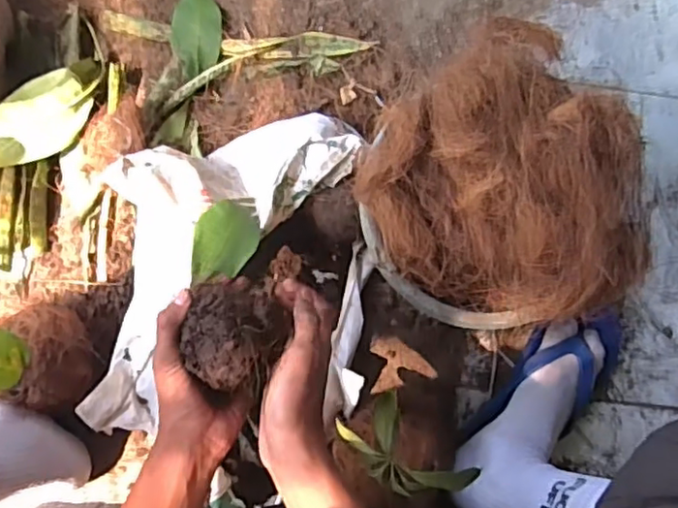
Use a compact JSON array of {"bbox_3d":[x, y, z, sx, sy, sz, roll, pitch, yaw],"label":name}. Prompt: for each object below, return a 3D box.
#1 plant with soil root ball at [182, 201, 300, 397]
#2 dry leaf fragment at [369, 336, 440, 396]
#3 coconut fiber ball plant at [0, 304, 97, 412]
[{"bbox_3d":[-0.084,0.033,0.562,0.093,0.206,0.082,-6,123,-5],"label":"plant with soil root ball"},{"bbox_3d":[0.076,0.131,0.749,0.075,0.013,0.063,-7,85,-5],"label":"dry leaf fragment"},{"bbox_3d":[-0.315,0.099,0.632,0.117,0.116,0.095,36,84,-1],"label":"coconut fiber ball plant"}]

